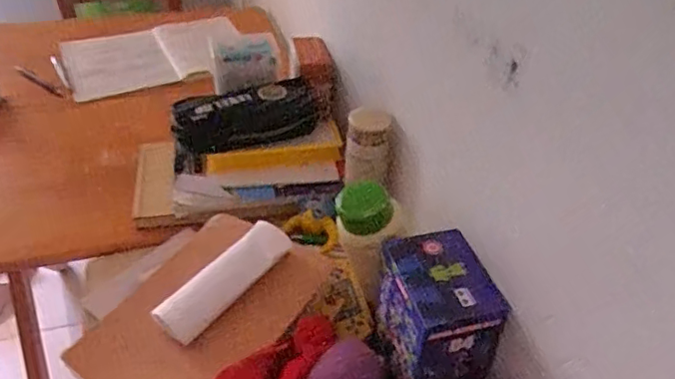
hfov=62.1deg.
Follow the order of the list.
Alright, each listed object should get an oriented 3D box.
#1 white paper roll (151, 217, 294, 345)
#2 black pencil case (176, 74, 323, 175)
[{"bbox_3d":[-0.125,0.102,0.628,0.059,0.044,0.162,30,48,30],"label":"white paper roll"},{"bbox_3d":[-0.145,-0.108,0.881,0.220,0.083,0.079,-15,43,-18],"label":"black pencil case"}]

